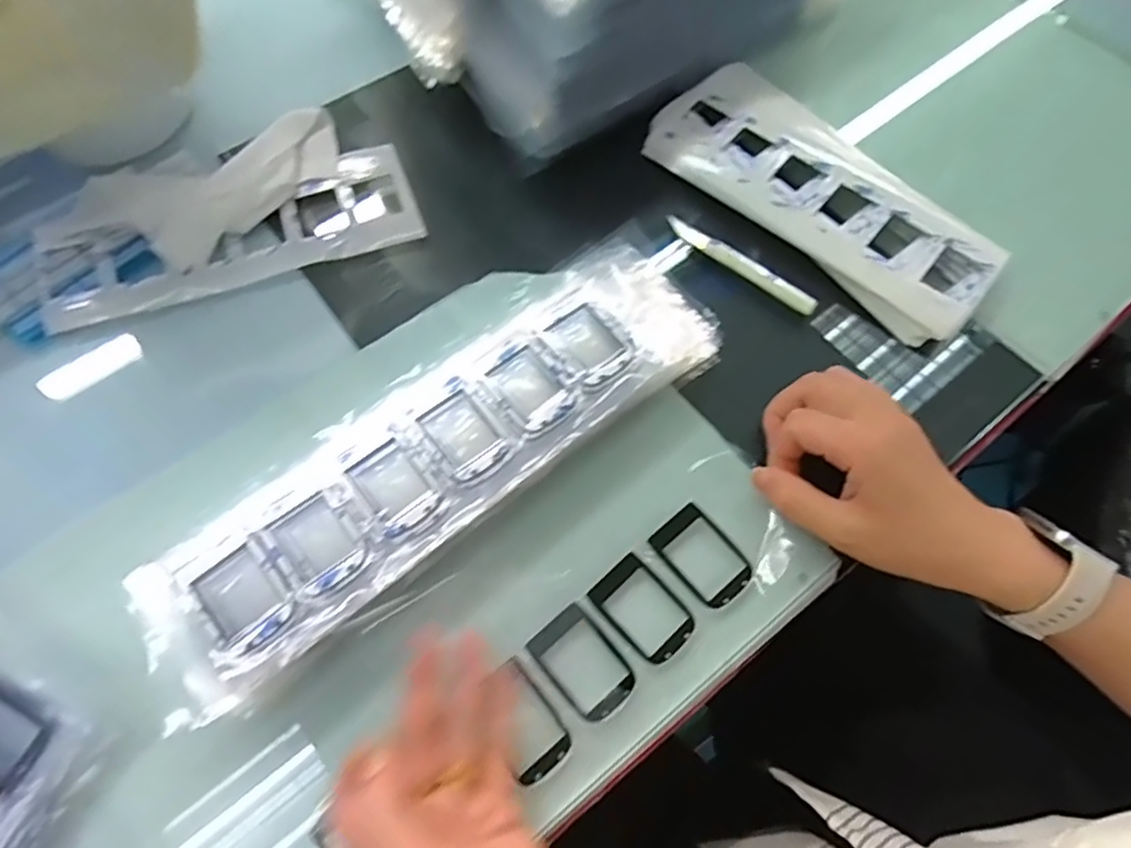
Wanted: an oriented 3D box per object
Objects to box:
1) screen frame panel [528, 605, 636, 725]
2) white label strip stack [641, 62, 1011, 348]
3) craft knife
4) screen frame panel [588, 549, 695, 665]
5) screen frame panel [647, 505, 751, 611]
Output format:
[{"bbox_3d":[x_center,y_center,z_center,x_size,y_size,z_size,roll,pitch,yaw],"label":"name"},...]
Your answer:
[{"bbox_3d":[0.009,0.119,0.329,0.035,0.004,0.051,-39,73,-16],"label":"screen frame panel"},{"bbox_3d":[0.166,-0.154,0.432,0.105,0.014,0.237,-42,74,-17],"label":"white label strip stack"},{"bbox_3d":[0.112,-0.103,0.421,0.107,0.006,0.012,35,71,13],"label":"craft knife"},{"bbox_3d":[0.041,0.096,0.341,0.035,0.004,0.051,-42,74,-16],"label":"screen frame panel"},{"bbox_3d":[0.074,0.071,0.351,0.035,0.004,0.051,-39,73,-16],"label":"screen frame panel"}]

